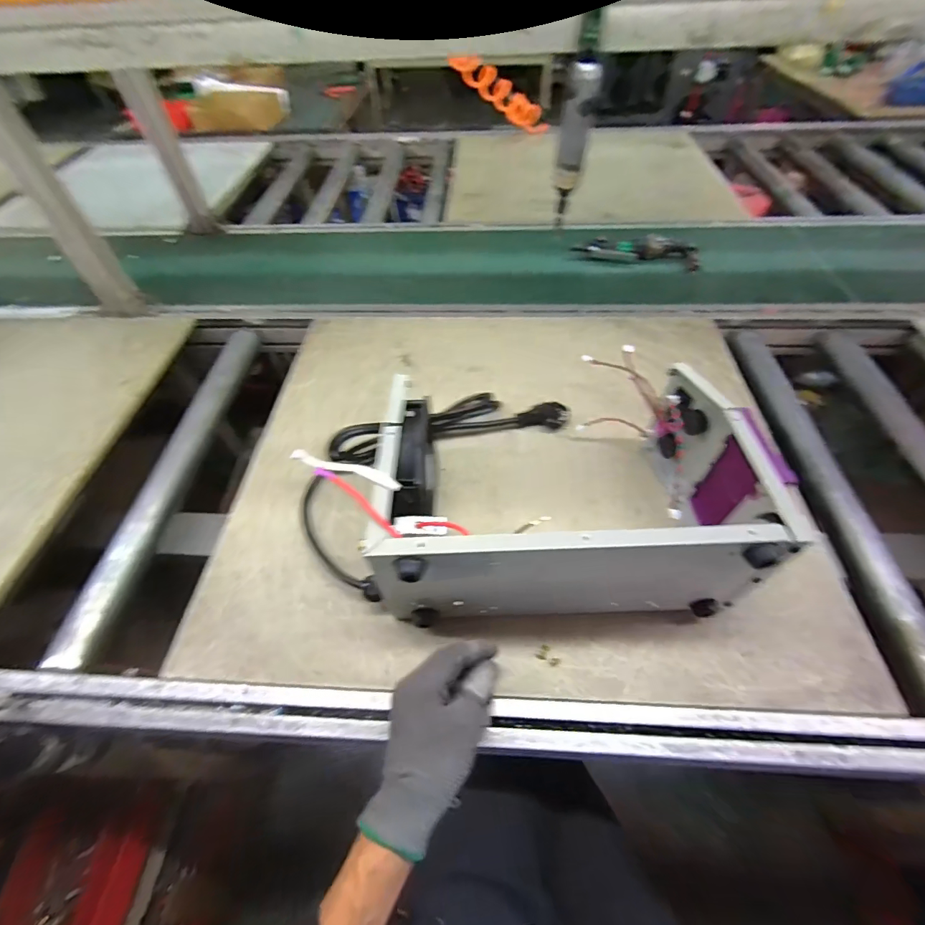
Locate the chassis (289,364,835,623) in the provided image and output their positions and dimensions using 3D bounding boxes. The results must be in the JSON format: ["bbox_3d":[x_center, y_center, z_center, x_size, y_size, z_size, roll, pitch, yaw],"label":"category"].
[{"bbox_3d":[0.093,0.027,0.469,0.378,0.154,0.247,-3,51,0],"label":"chassis"}]

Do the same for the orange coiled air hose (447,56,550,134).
[{"bbox_3d":[0.127,-1.079,1.297,0.403,0.072,0.080,-4,42,-45],"label":"orange coiled air hose"}]

